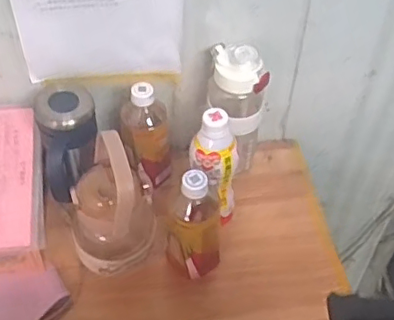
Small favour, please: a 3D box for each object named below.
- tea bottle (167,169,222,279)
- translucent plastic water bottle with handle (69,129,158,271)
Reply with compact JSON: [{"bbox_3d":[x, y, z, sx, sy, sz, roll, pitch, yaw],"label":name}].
[{"bbox_3d":[-0.003,0.085,0.766,0.066,0.198,0.074,3,51,1],"label":"tea bottle"},{"bbox_3d":[-0.110,0.059,0.746,0.093,0.177,0.093,1,51,-1],"label":"translucent plastic water bottle with handle"}]

